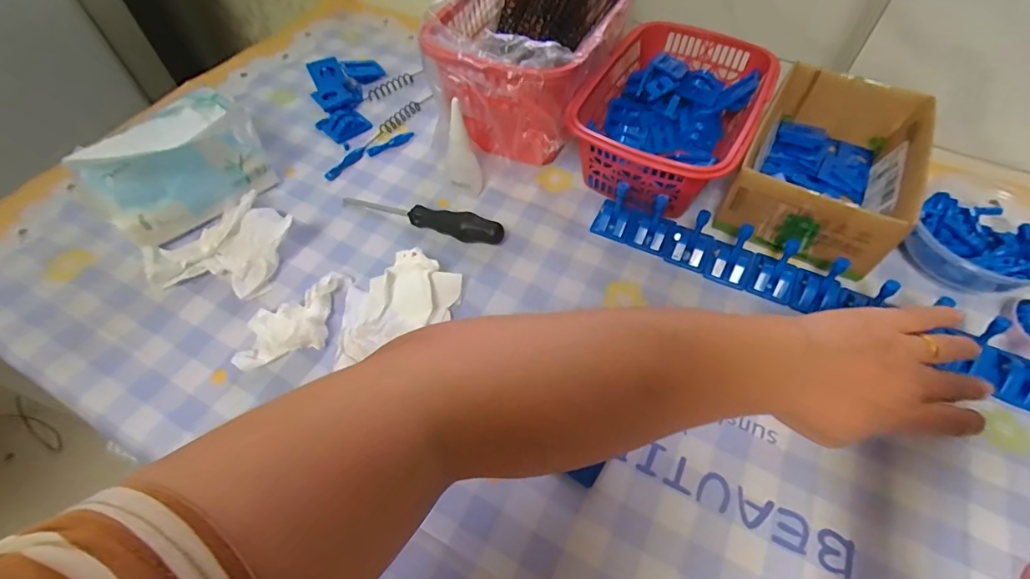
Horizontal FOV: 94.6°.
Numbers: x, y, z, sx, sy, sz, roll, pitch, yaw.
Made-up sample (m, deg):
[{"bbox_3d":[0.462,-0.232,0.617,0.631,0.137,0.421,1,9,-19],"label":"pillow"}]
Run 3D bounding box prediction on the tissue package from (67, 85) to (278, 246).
[{"bbox_3d":[-0.296,-0.106,0.418,0.140,0.082,0.078,-38,63,-24],"label":"tissue package"}]

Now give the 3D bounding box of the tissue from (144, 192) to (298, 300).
[{"bbox_3d":[-0.244,-0.032,0.398,0.107,0.035,0.092,-39,63,-24],"label":"tissue"}]

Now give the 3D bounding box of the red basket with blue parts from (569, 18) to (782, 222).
[{"bbox_3d":[0.152,-0.164,0.461,0.144,0.078,0.210,25,58,17],"label":"red basket with blue parts"}]

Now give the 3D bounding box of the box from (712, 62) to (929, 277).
[{"bbox_3d":[0.276,-0.111,0.425,0.124,0.071,0.184,26,59,17],"label":"box"}]

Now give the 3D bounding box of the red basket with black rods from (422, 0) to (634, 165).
[{"bbox_3d":[0.026,-0.243,0.490,0.152,0.125,0.246,23,58,15],"label":"red basket with black rods"}]

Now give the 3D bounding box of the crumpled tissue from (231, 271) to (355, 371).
[{"bbox_3d":[-0.162,0.025,0.360,0.049,0.024,0.101,39,63,24],"label":"crumpled tissue"}]

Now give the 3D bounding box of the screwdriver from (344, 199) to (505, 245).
[{"bbox_3d":[-0.085,-0.066,0.432,0.153,0.025,0.021,18,56,12],"label":"screwdriver"}]

